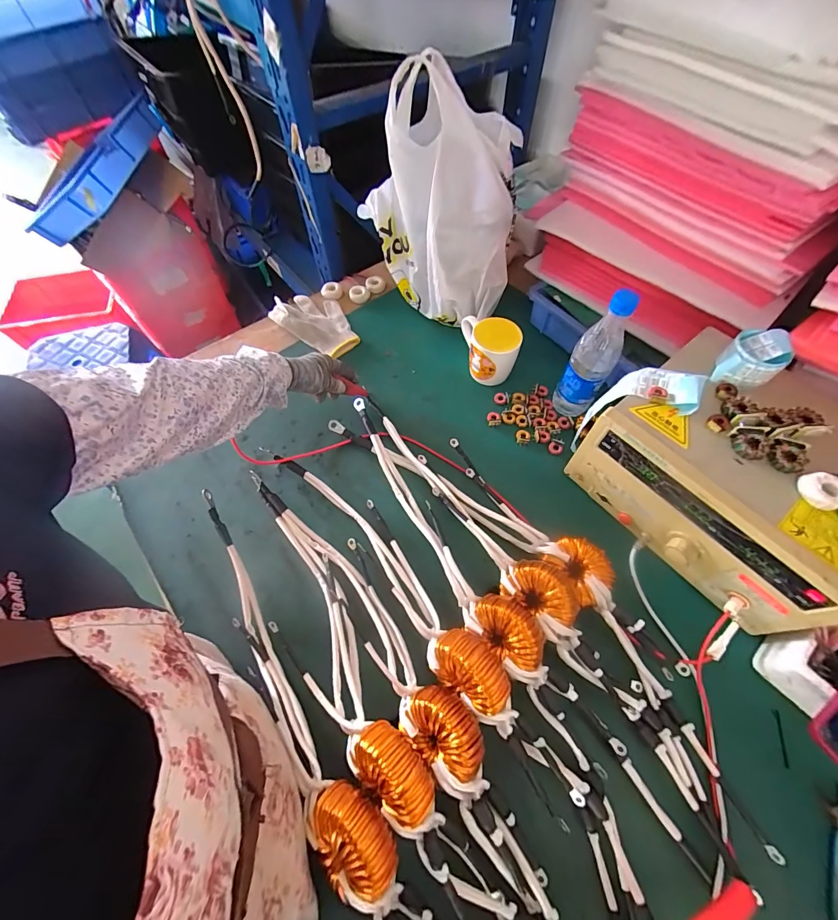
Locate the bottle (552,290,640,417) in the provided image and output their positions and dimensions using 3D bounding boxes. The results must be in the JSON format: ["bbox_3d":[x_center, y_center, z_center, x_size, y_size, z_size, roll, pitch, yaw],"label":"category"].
[{"bbox_3d":[0.268,-0.155,0.598,0.062,0.222,0.055,28,66,15],"label":"bottle"}]

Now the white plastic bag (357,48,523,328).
[{"bbox_3d":[0.033,-0.407,0.671,0.246,0.337,0.189,1,62,2],"label":"white plastic bag"}]

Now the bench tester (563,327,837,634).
[{"bbox_3d":[0.426,0.015,0.529,0.278,0.170,0.315,-36,67,-16],"label":"bench tester"}]

